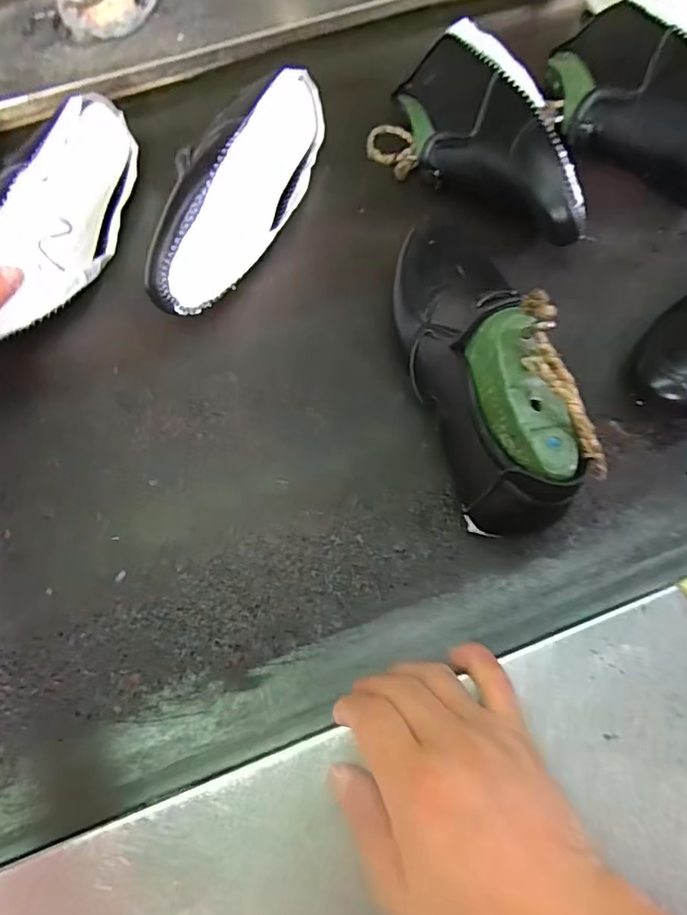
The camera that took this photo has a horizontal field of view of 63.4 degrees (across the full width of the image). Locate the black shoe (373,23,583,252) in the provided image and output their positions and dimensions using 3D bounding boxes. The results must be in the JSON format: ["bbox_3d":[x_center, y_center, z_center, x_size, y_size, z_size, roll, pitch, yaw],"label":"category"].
[{"bbox_3d":[0.115,-0.279,0.497,0.103,0.079,0.248,-22,65,-7],"label":"black shoe"}]

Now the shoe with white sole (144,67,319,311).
[{"bbox_3d":[-0.087,-0.240,0.485,0.058,0.092,0.267,16,66,11],"label":"shoe with white sole"}]

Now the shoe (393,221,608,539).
[{"bbox_3d":[0.092,-0.082,0.379,0.085,0.119,0.251,-9,64,-1],"label":"shoe"}]

